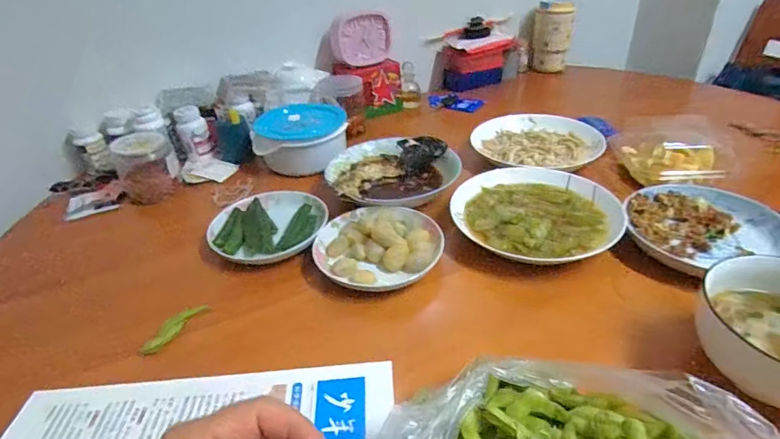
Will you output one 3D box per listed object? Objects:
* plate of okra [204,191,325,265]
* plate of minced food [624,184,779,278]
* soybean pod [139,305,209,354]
[{"bbox_3d":[-0.162,0.005,0.622,0.149,0.030,0.148,-5,35,3],"label":"plate of okra"},{"bbox_3d":[0.372,0.007,0.548,0.168,0.027,0.153,-5,35,3],"label":"plate of minced food"},{"bbox_3d":[-0.231,0.115,0.482,0.017,0.014,0.074,16,41,30],"label":"soybean pod"}]

